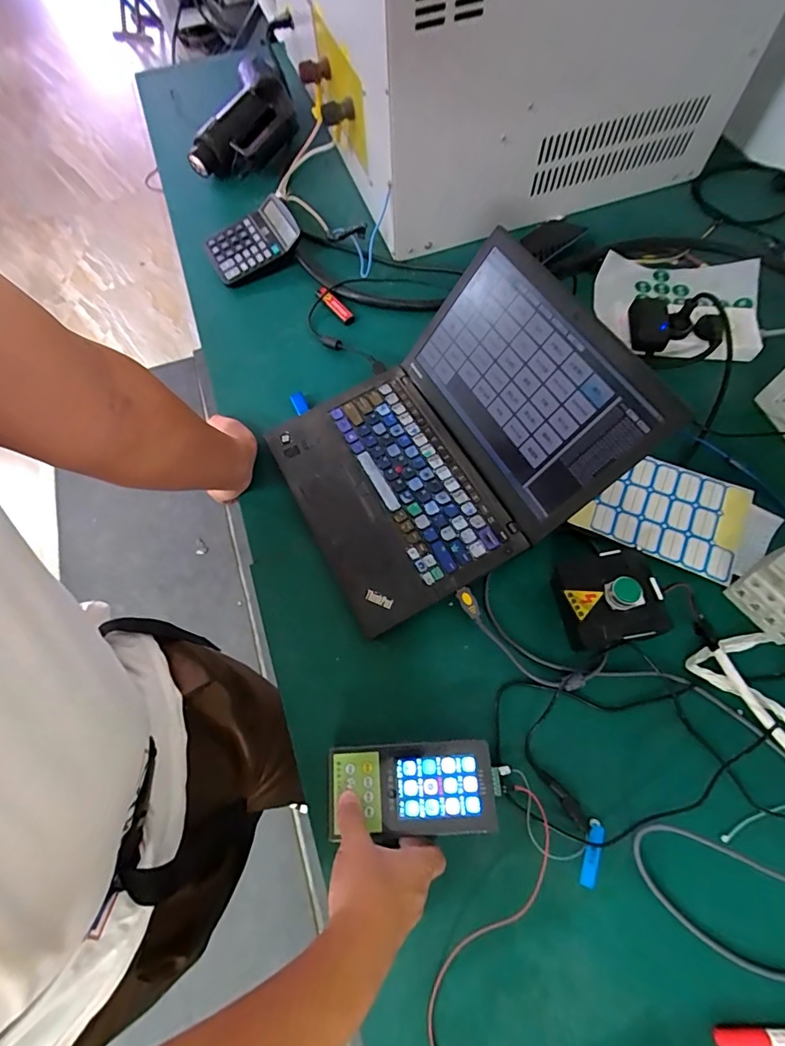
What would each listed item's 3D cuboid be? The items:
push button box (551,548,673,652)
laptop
[{"bbox_3d":[0.218,0.075,0.481,0.092,0.074,0.104,-11,67,-1],"label":"push button box"},{"bbox_3d":[0.050,-0.101,0.522,0.349,0.154,0.305,-30,69,-9],"label":"laptop"}]

